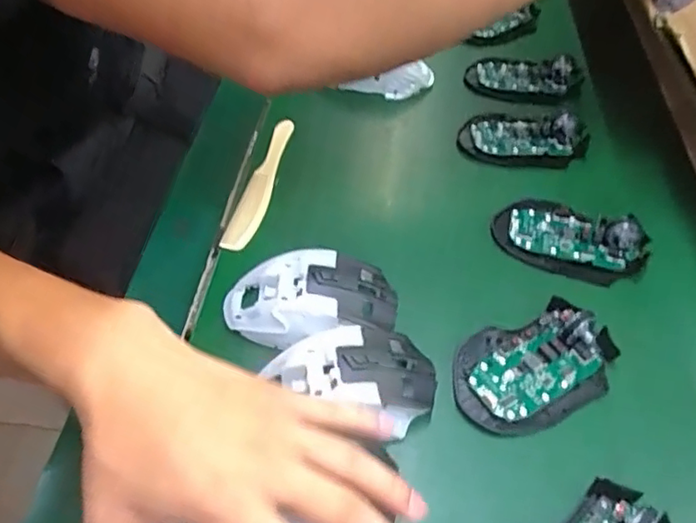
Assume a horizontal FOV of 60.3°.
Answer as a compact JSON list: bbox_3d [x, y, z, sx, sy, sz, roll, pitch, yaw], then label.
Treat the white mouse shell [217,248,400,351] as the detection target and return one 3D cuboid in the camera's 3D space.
[{"bbox_3d":[-0.026,0.026,0.407,0.116,0.032,0.061,-2,49,-3],"label":"white mouse shell"}]

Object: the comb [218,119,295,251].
[{"bbox_3d":[-0.073,-0.069,0.515,0.021,0.010,0.163,10,49,7],"label":"comb"}]

